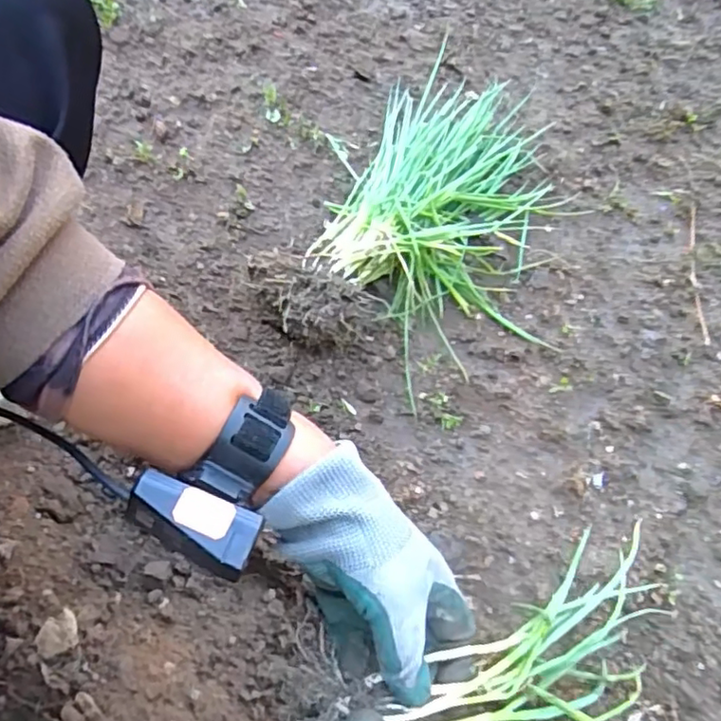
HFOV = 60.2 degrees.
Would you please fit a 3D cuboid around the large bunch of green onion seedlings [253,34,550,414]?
[{"bbox_3d":[0.085,-0.175,0.701,0.231,0.071,0.426,24,66,9],"label":"large bunch of green onion seedlings"}]

